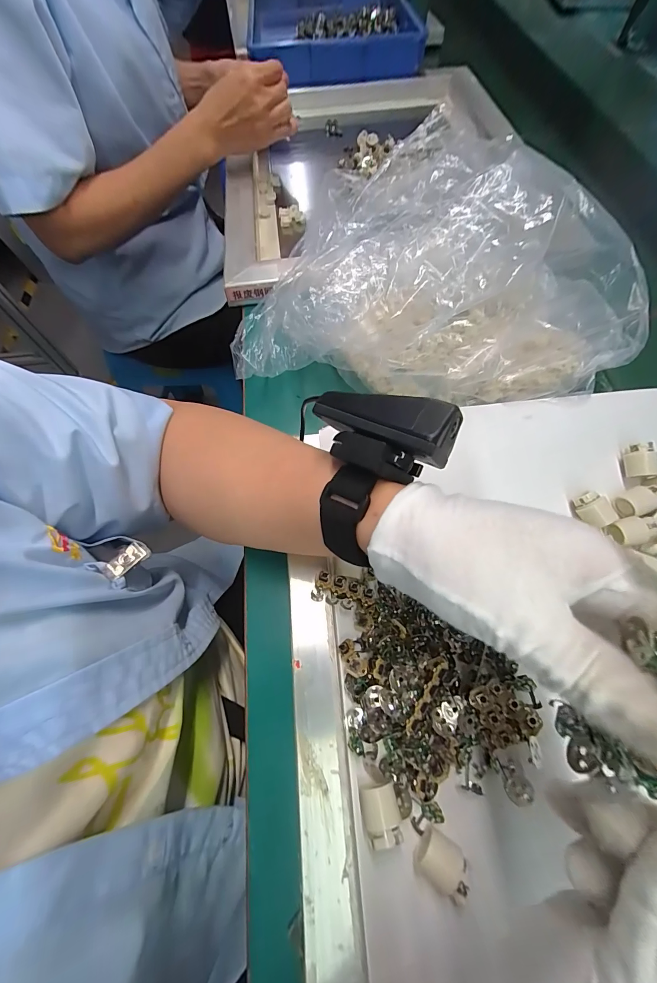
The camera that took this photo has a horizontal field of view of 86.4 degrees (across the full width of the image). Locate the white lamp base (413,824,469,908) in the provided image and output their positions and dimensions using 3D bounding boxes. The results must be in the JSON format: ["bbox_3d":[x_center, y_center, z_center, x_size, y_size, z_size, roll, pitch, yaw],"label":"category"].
[{"bbox_3d":[0.061,0.201,0.191,0.026,0.020,0.022,31,70,14],"label":"white lamp base"}]

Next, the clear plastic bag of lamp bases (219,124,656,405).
[{"bbox_3d":[0.101,-0.208,0.315,0.333,0.095,0.260,7,67,5],"label":"clear plastic bag of lamp bases"}]

